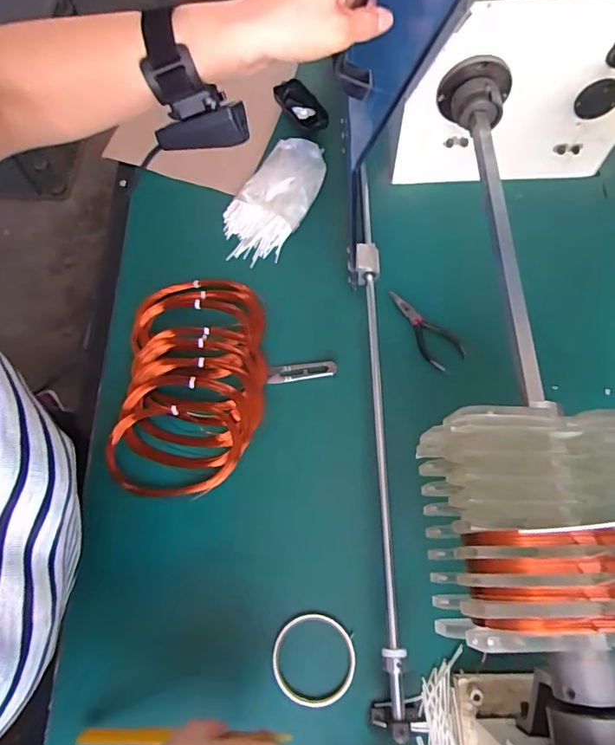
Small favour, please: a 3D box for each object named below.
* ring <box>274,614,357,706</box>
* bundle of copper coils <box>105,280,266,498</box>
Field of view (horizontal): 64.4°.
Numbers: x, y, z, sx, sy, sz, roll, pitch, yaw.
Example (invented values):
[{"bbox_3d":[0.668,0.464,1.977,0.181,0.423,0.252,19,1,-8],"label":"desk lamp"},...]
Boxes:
[{"bbox_3d":[0.006,0.305,0.519,0.086,0.019,0.085,-1,69,2],"label":"ring"},{"bbox_3d":[-0.146,0.007,0.632,0.178,0.046,0.298,0,69,3],"label":"bundle of copper coils"}]

